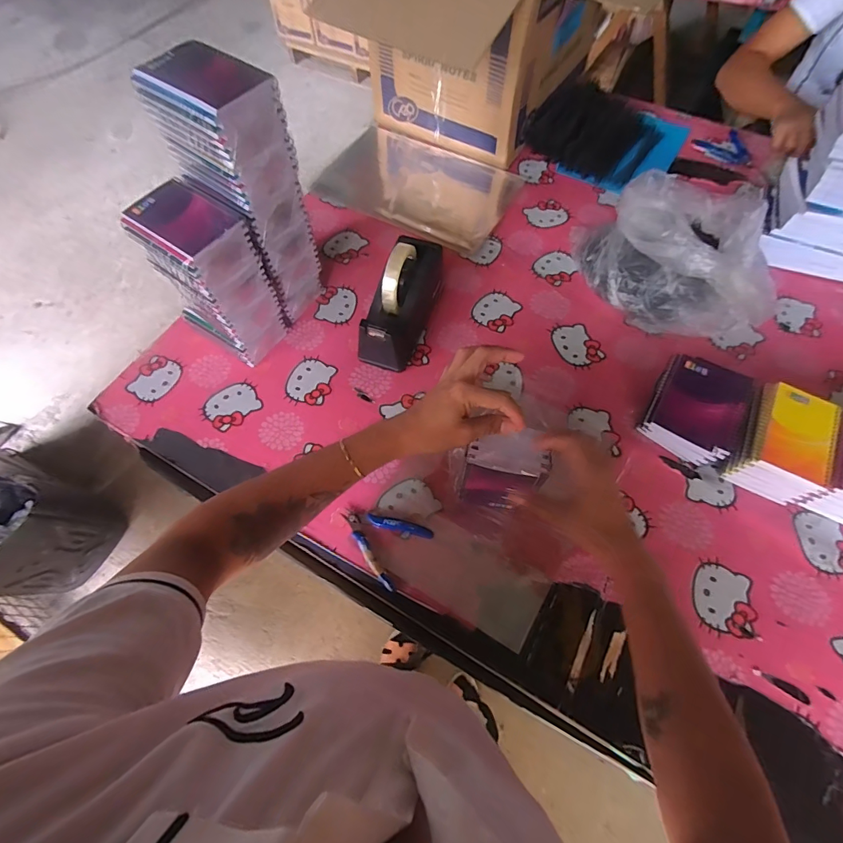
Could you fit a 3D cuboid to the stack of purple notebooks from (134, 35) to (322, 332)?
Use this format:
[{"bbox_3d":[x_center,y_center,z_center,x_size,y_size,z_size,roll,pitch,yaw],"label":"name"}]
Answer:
[{"bbox_3d":[-0.232,-0.287,0.599,0.136,0.338,0.107,32,68,15],"label":"stack of purple notebooks"}]

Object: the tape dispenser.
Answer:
[{"bbox_3d":[-0.028,-0.190,0.667,0.072,0.129,0.205,18,65,10],"label":"tape dispenser"}]

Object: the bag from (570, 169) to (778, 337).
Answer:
[{"bbox_3d":[0.404,-0.278,0.688,0.247,0.155,0.295,1,63,1],"label":"bag"}]

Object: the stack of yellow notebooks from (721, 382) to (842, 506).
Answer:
[{"bbox_3d":[0.485,0.032,0.579,0.096,0.078,0.141,29,67,14],"label":"stack of yellow notebooks"}]

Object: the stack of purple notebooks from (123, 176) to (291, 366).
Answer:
[{"bbox_3d":[-0.289,-0.197,0.616,0.138,0.227,0.107,32,68,15],"label":"stack of purple notebooks"}]

